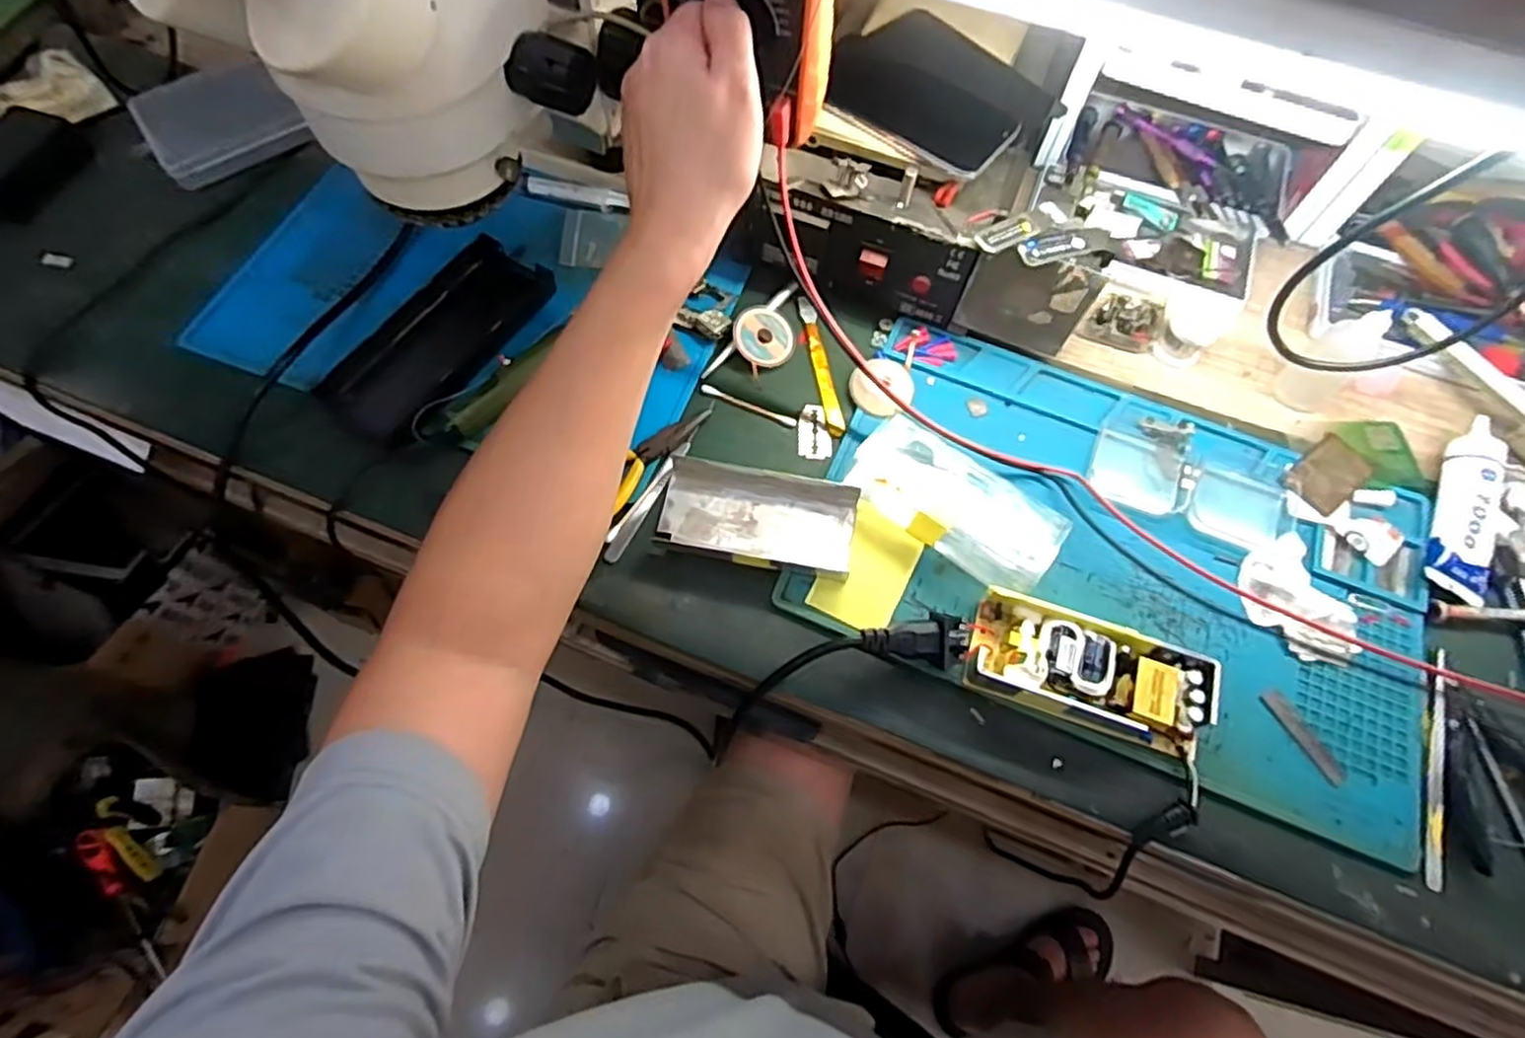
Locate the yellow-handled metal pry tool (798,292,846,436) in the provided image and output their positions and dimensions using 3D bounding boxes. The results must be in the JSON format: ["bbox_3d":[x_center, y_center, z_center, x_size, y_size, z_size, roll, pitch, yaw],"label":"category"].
[{"bbox_3d":[0.042,-0.114,0.517,0.012,0.004,0.122,-8,67,-5],"label":"yellow-handled metal pry tool"}]

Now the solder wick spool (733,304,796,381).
[{"bbox_3d":[0.002,-0.132,0.515,0.044,0.006,0.049,-29,85,-14],"label":"solder wick spool"}]

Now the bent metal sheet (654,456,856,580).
[{"bbox_3d":[-0.002,-0.002,0.460,0.123,0.009,0.069,9,66,2],"label":"bent metal sheet"}]

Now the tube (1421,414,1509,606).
[{"bbox_3d":[0.461,-0.010,0.466,0.037,0.018,0.134,22,68,8],"label":"tube"}]

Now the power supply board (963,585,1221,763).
[{"bbox_3d":[0.189,0.087,0.413,0.131,0.027,0.064,16,67,6],"label":"power supply board"}]

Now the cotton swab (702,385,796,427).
[{"bbox_3d":[-0.010,-0.080,0.501,0.070,0.004,0.006,21,67,8],"label":"cotton swab"}]

